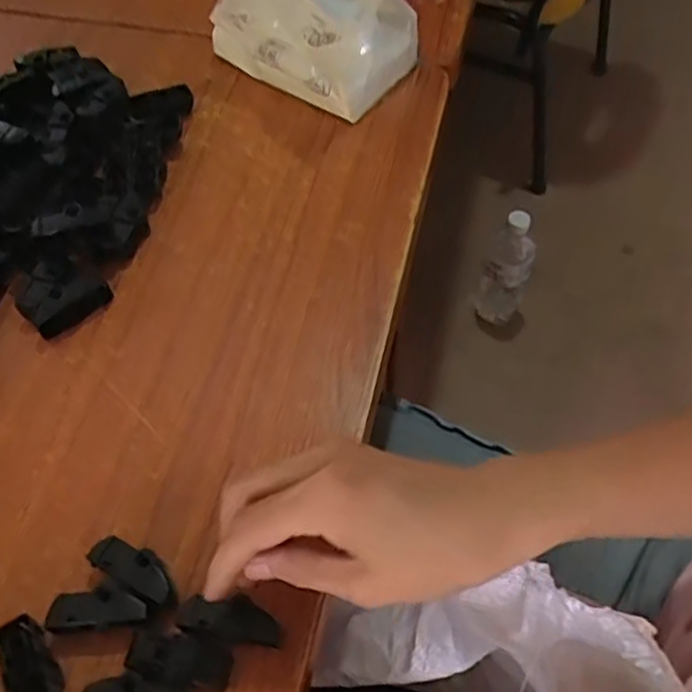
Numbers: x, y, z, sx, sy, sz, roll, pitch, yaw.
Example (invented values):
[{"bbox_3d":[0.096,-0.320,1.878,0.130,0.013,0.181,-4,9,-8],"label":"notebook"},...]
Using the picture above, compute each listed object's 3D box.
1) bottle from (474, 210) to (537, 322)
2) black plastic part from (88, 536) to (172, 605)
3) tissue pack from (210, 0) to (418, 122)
[{"bbox_3d":[0.241,-0.119,1.051,0.070,0.212,0.056,13,60,10],"label":"bottle"},{"bbox_3d":[-0.099,0.105,0.334,0.043,0.020,0.017,24,62,15],"label":"black plastic part"},{"bbox_3d":[-0.026,-0.241,0.487,0.127,0.114,0.086,33,64,19],"label":"tissue pack"}]

